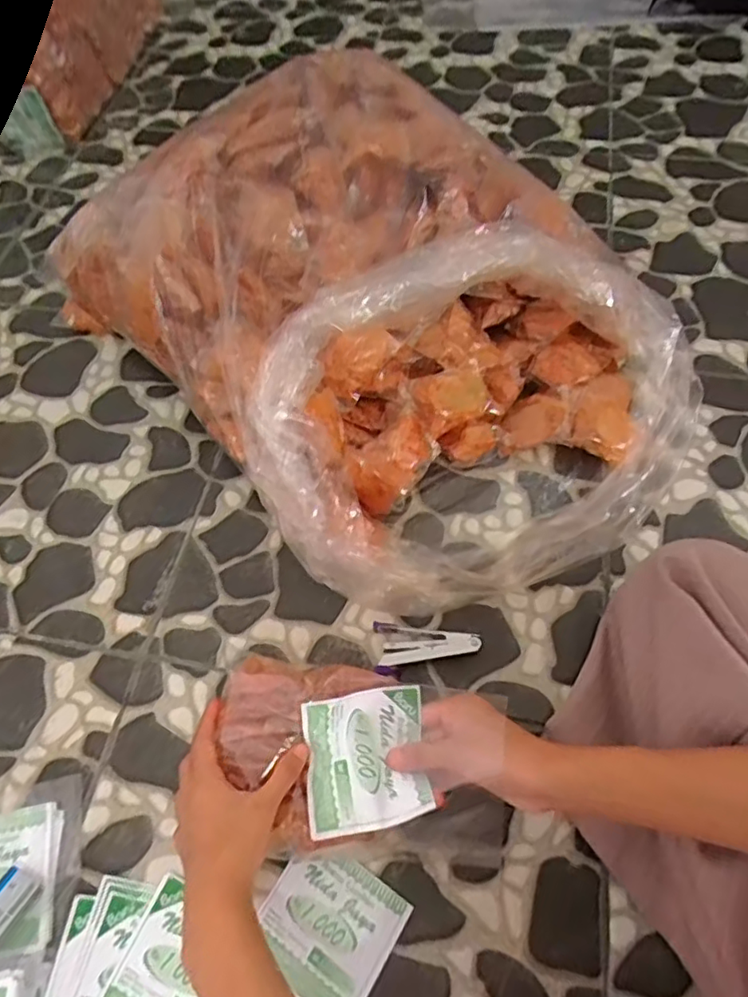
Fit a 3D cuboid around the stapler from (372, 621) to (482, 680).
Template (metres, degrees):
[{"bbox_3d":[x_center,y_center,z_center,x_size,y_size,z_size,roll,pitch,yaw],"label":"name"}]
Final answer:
[{"bbox_3d":[0.046,0.133,0.523,0.090,0.015,0.046,3,60,3],"label":"stapler"}]

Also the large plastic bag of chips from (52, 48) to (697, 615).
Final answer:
[{"bbox_3d":[0.005,-0.173,0.591,0.398,0.217,0.559,-35,65,-17],"label":"large plastic bag of chips"}]

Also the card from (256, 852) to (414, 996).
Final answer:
[{"bbox_3d":[-0.034,0.314,0.439,0.092,0.005,0.090,30,65,17],"label":"card"}]

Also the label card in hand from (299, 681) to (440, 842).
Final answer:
[{"bbox_3d":[-0.006,0.185,0.427,0.085,0.015,0.088,-7,60,-2],"label":"label card in hand"}]

